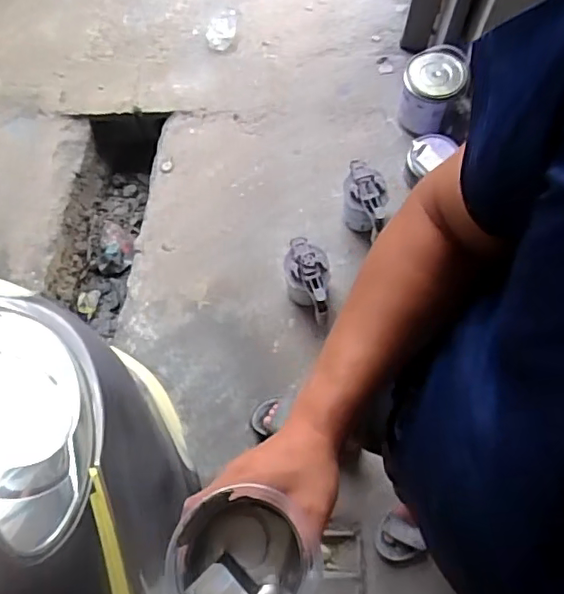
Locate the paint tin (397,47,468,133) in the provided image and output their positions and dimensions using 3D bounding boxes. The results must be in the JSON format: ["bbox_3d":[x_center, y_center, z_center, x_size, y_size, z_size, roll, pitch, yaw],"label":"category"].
[{"bbox_3d":[0.399,-0.548,1.543,0.155,0.176,0.180,24,73,9],"label":"paint tin"}]

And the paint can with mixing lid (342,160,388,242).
[{"bbox_3d":[0.208,-0.232,1.444,0.117,0.166,0.153,15,72,6],"label":"paint can with mixing lid"}]

